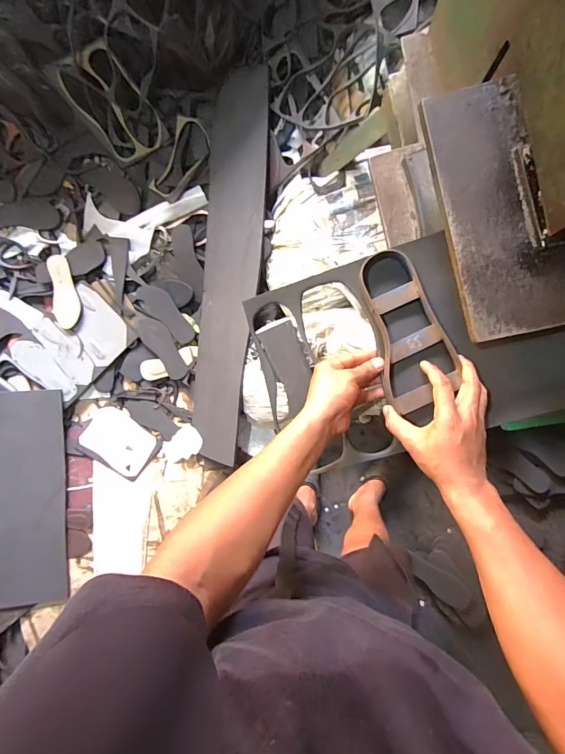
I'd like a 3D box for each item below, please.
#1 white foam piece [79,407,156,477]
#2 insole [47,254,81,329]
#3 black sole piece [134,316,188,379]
[{"bbox_3d":[-0.585,0.224,1.315,0.243,0.013,0.173,33,90,4],"label":"white foam piece"},{"bbox_3d":[-0.739,-0.288,1.248,0.090,0.014,0.241,-10,93,3],"label":"insole"},{"bbox_3d":[-0.411,-0.106,1.273,0.091,0.010,0.245,-33,102,2],"label":"black sole piece"}]

